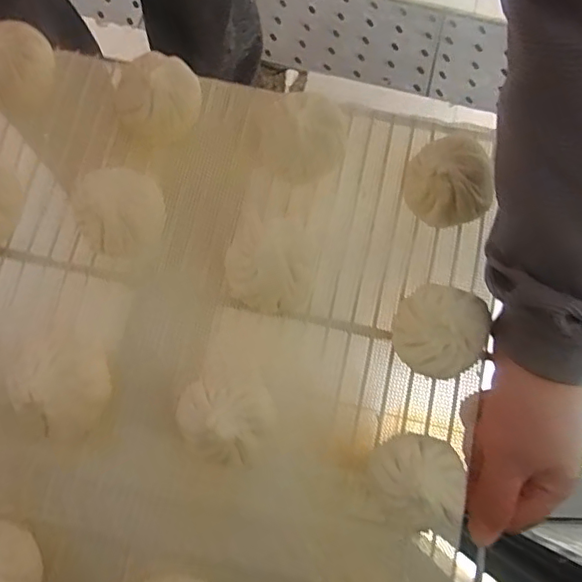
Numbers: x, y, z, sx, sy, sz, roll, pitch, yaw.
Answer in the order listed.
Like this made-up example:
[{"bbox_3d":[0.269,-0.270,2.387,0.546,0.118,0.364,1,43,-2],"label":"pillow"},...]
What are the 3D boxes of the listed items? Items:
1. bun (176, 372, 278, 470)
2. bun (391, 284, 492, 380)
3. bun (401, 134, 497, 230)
[{"bbox_3d":[-0.036,0.073,0.313,0.052,0.043,0.048,0,75,-1],"label":"bun"},{"bbox_3d":[0.086,0.024,0.324,0.049,0.048,0.053,0,75,-1],"label":"bun"},{"bbox_3d":[0.096,-0.065,0.347,0.044,0.045,0.048,9,75,1],"label":"bun"}]

